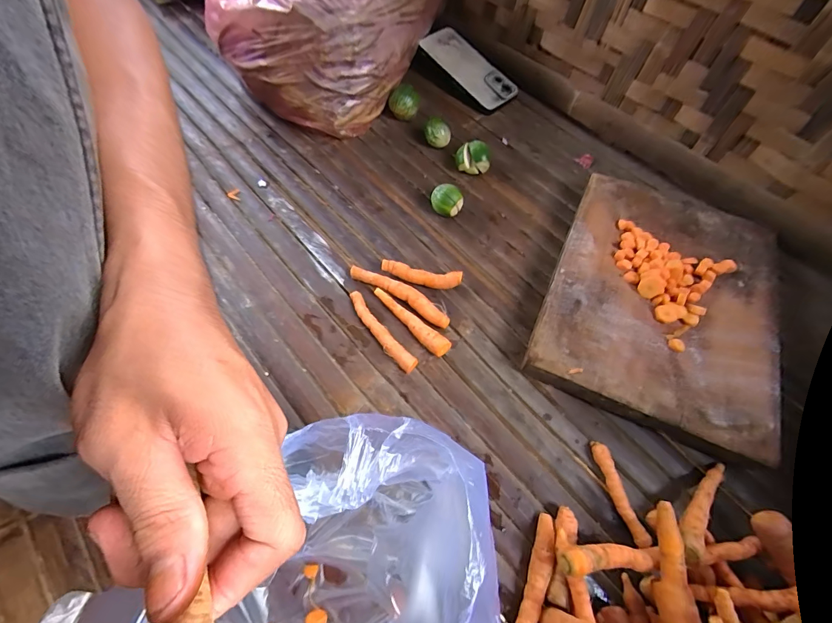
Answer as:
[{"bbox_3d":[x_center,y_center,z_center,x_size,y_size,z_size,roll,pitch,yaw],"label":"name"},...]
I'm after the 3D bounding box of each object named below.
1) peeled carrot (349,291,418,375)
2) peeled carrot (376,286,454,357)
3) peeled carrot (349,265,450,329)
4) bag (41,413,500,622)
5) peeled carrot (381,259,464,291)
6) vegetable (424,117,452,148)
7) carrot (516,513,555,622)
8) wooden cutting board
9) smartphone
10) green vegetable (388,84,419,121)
[{"bbox_3d":[-0.039,0.020,0.400,0.019,0.017,0.107,-36,68,-20],"label":"peeled carrot"},{"bbox_3d":[-0.007,0.010,0.405,0.103,0.020,0.018,39,66,18],"label":"peeled carrot"},{"bbox_3d":[-0.017,-0.019,0.424,0.125,0.019,0.020,30,64,14],"label":"peeled carrot"},{"bbox_3d":[-0.054,0.187,0.243,0.198,0.133,0.204,0,61,-3],"label":"bag"},{"bbox_3d":[0.006,-0.040,0.436,0.090,0.018,0.021,12,61,4],"label":"peeled carrot"},{"bbox_3d":[0.031,-0.249,0.538,0.037,0.037,0.028,9,61,3],"label":"vegetable"},{"bbox_3d":[0.091,0.219,0.300,0.017,0.018,0.109,22,62,10],"label":"carrot"},{"bbox_3d":[0.264,-0.014,0.422,0.223,0.045,0.282,23,62,10],"label":"wooden cutting board"},{"bbox_3d":[0.082,-0.388,0.603,0.074,0.013,0.167,-34,75,-21],"label":"smartphone"},{"bbox_3d":[-0.018,-0.306,0.564,0.043,0.038,0.036,0,61,-2],"label":"green vegetable"}]

